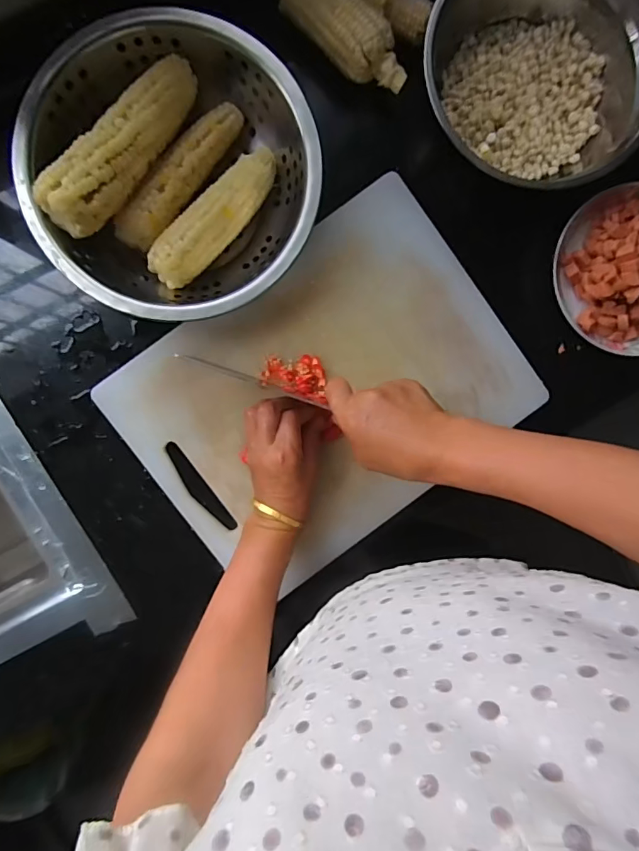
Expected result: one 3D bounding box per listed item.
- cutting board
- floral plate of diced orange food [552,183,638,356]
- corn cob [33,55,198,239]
[{"bbox_3d":[0.008,-0.033,0.499,0.387,0.020,0.289,-36,94,1],"label":"cutting board"},{"bbox_3d":[0.336,-0.165,0.504,0.170,0.038,0.171,0,94,-1],"label":"floral plate of diced orange food"},{"bbox_3d":[-0.177,-0.257,0.436,0.052,0.038,0.185,34,79,-3],"label":"corn cob"}]

